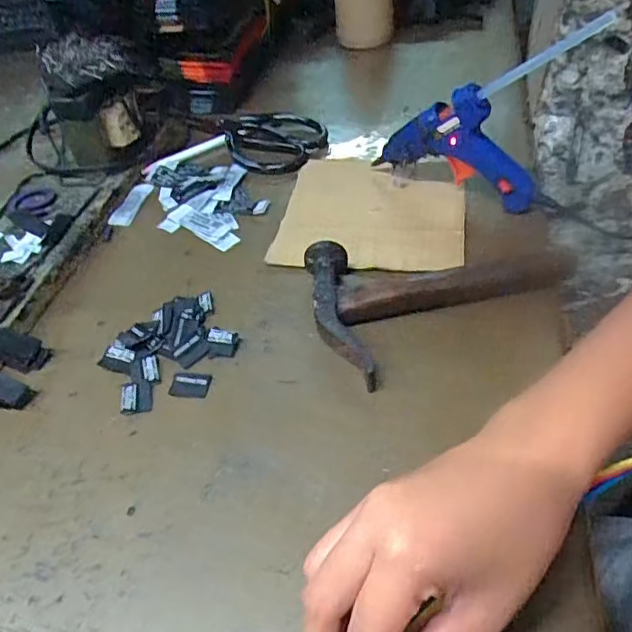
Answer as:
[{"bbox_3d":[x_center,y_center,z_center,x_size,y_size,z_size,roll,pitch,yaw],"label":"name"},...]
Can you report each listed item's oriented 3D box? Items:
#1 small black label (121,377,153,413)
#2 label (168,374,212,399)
[{"bbox_3d":[-0.119,0.053,0.371,0.020,0.004,0.025,-9,45,-3],"label":"small black label"},{"bbox_3d":[-0.084,0.045,0.373,0.026,0.004,0.018,2,45,8],"label":"label"}]

